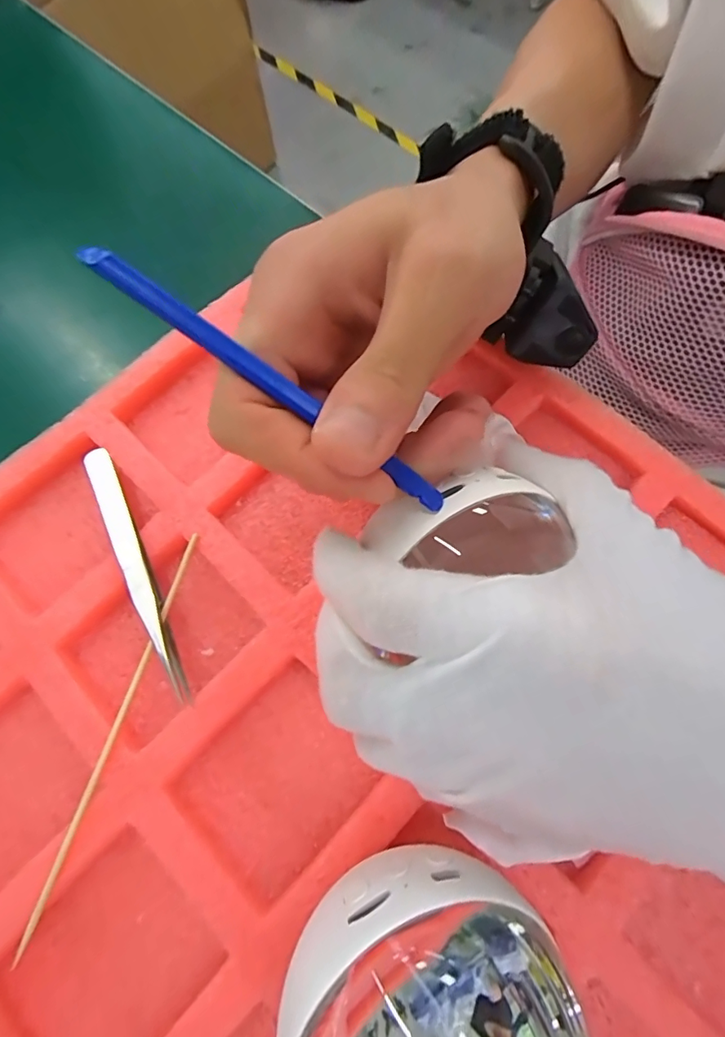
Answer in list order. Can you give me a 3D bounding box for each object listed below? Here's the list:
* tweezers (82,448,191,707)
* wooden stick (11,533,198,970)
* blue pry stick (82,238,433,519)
[{"bbox_3d":[-0.092,0.018,0.190,0.010,0.005,0.112,-27,72,-7],"label":"tweezers"},{"bbox_3d":[-0.089,0.073,0.170,0.004,0.004,0.144,15,72,7],"label":"wooden stick"},{"bbox_3d":[-0.021,-0.033,0.120,0.105,0.004,0.006,34,73,-12],"label":"blue pry stick"}]

